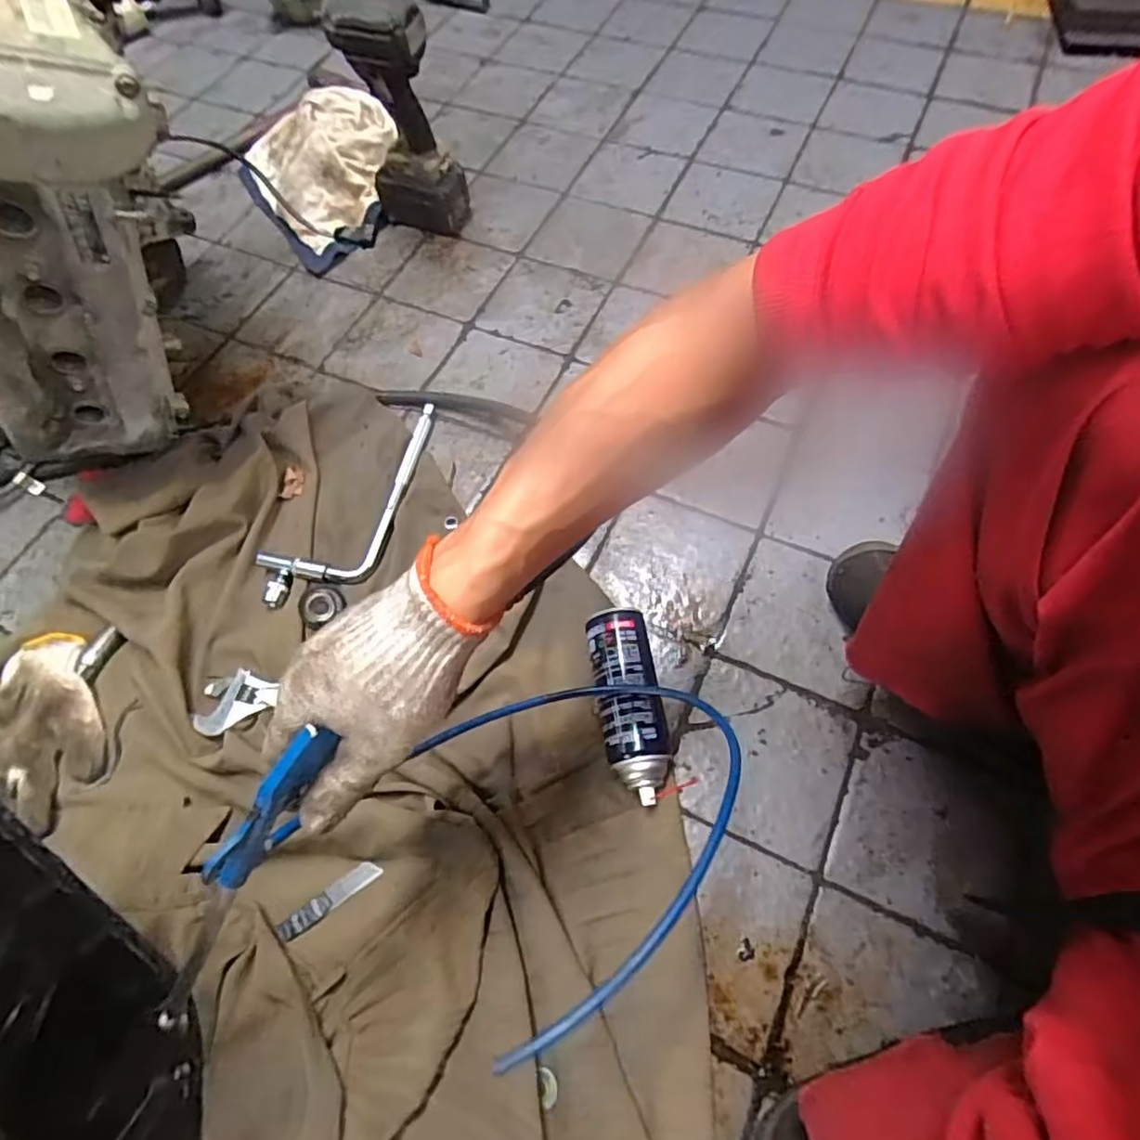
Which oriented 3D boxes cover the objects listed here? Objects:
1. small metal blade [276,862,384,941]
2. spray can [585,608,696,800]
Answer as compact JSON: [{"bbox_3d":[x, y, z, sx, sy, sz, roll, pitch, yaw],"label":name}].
[{"bbox_3d":[-0.218,0.298,0.578,0.095,0.006,0.020,-34,65,-14],"label":"small metal blade"},{"bbox_3d":[0.061,0.129,0.614,0.068,0.061,0.179,-11,63,-4],"label":"spray can"}]

